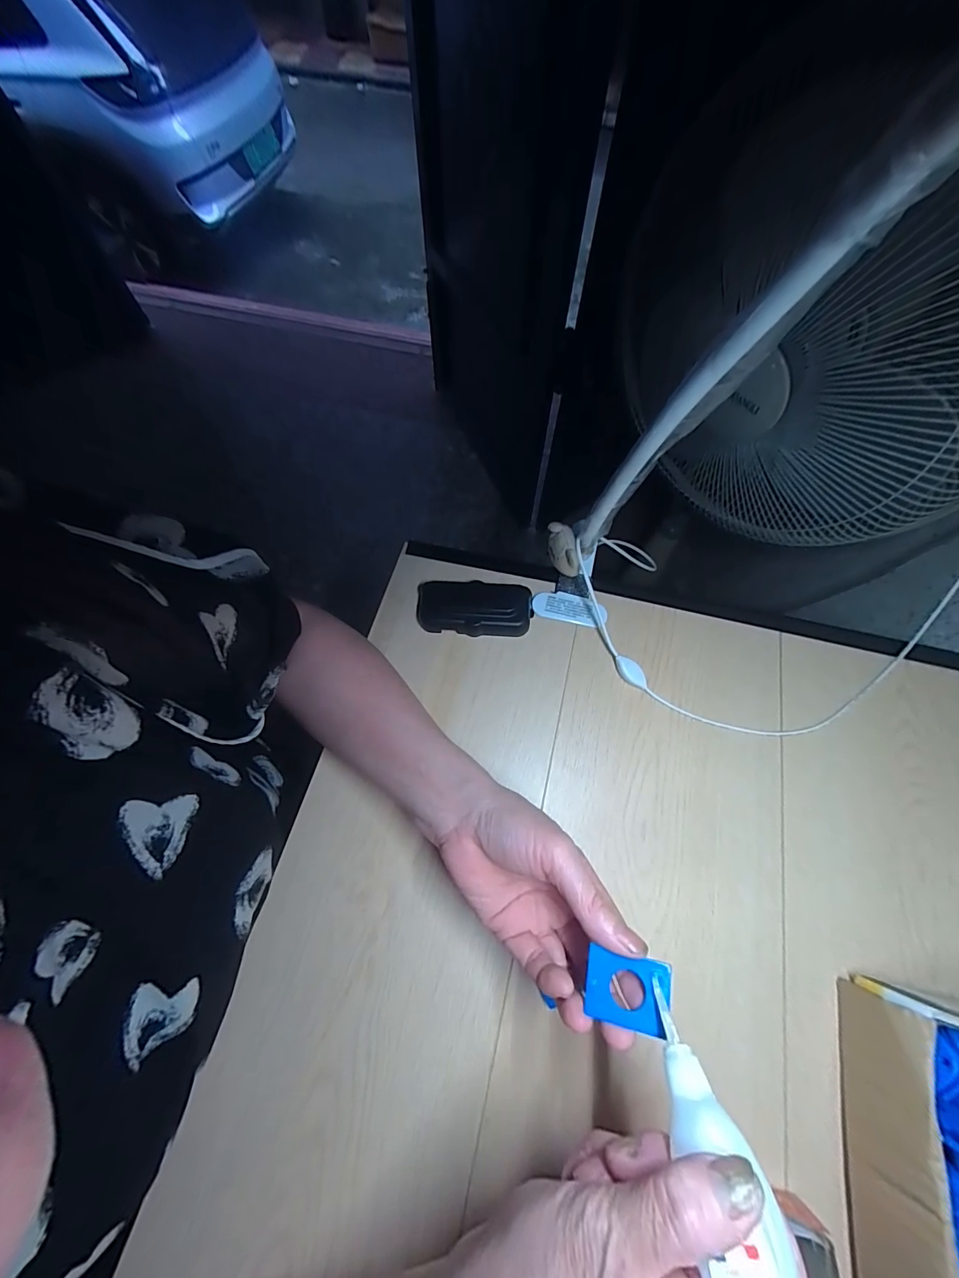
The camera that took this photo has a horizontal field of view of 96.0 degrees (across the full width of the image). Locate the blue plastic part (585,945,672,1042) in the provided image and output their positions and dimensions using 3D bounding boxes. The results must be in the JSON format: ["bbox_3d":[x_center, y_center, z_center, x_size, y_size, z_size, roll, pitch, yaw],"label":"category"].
[{"bbox_3d":[0.077,0.182,0.223,0.038,0.011,0.032,12,66,5],"label":"blue plastic part"}]

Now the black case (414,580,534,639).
[{"bbox_3d":[-0.006,-0.030,0.422,0.110,0.026,0.050,6,66,3],"label":"black case"}]

